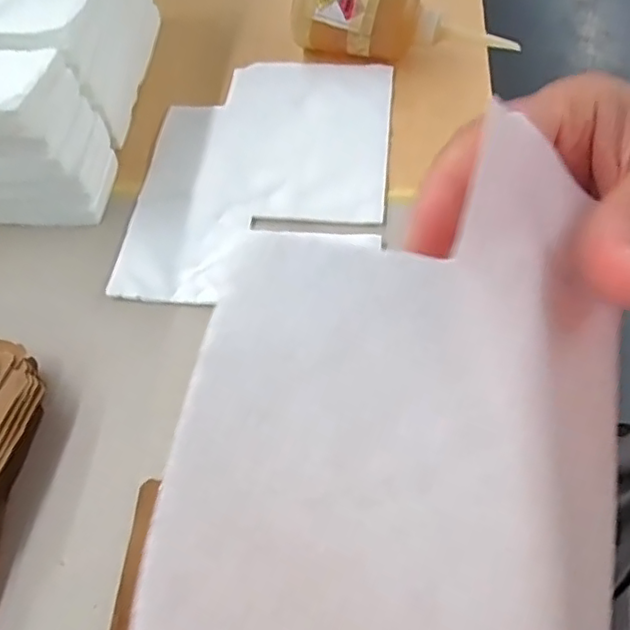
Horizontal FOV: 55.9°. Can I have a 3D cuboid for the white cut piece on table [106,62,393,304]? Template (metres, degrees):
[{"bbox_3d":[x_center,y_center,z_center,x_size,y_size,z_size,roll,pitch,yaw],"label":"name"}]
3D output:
[{"bbox_3d":[-0.036,-0.107,0.434,0.172,0.007,0.227,4,61,7],"label":"white cut piece on table"}]

